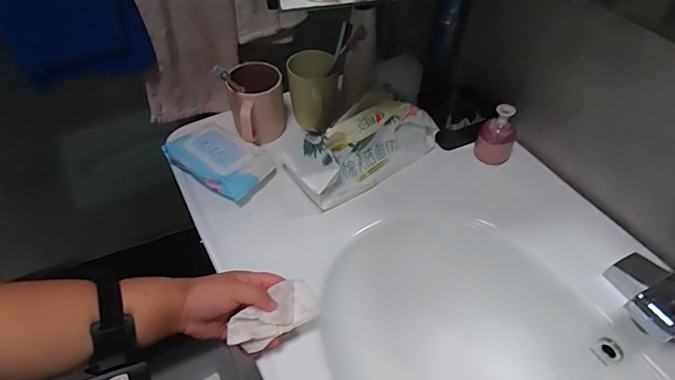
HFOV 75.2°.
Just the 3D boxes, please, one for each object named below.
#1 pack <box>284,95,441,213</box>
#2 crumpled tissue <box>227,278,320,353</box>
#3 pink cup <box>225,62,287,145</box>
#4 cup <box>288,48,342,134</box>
[{"bbox_3d":[0.038,-0.074,0.648,0.235,0.104,0.094,-29,56,-26],"label":"pack"},{"bbox_3d":[-0.065,0.132,0.461,0.102,0.022,0.047,-27,57,-34],"label":"crumpled tissue"},{"bbox_3d":[-0.122,-0.128,0.679,0.082,0.100,0.100,-3,49,-6],"label":"pink cup"},{"bbox_3d":[-0.034,-0.153,0.688,0.084,0.094,0.097,0,49,-3],"label":"cup"}]

